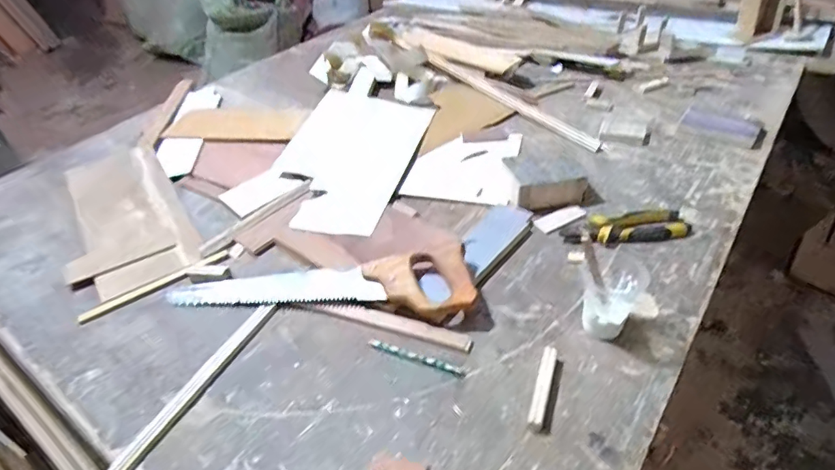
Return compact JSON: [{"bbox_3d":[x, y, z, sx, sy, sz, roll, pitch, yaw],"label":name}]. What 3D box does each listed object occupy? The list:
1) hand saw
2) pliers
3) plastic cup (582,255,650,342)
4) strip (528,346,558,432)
[{"bbox_3d":[-0.140,0.062,0.679,0.429,0.051,0.098,1,42,6],"label":"hand saw"},{"bbox_3d":[0.307,-0.012,0.741,0.182,0.026,0.067,-4,42,1],"label":"pliers"},{"bbox_3d":[0.231,0.077,0.603,0.058,0.082,0.077,23,48,27],"label":"plastic cup"},{"bbox_3d":[0.138,0.168,0.550,0.016,0.015,0.100,12,44,18],"label":"strip"}]

